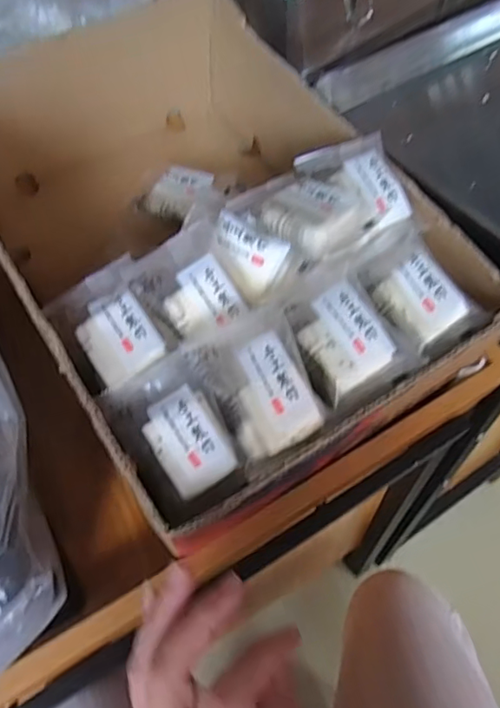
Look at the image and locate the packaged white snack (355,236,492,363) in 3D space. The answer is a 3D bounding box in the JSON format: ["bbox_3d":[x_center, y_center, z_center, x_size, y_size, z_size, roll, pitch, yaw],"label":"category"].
[{"bbox_3d":[0.121,-0.045,0.394,0.061,0.028,0.083,-30,61,-18],"label":"packaged white snack"}]

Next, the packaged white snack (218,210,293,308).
[{"bbox_3d":[-0.003,-0.071,0.416,0.061,0.028,0.050,35,90,7],"label":"packaged white snack"}]

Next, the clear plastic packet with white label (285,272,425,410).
[{"bbox_3d":[0.066,-0.009,0.382,0.068,0.030,0.080,-30,83,-3],"label":"clear plastic packet with white label"}]

